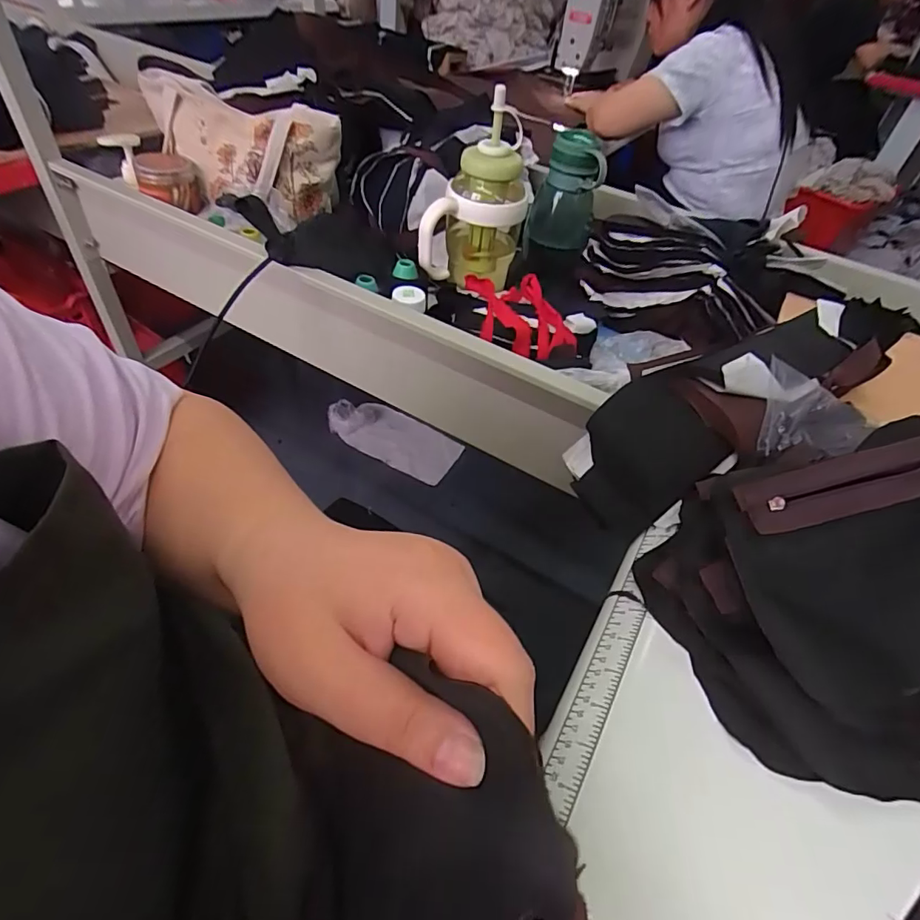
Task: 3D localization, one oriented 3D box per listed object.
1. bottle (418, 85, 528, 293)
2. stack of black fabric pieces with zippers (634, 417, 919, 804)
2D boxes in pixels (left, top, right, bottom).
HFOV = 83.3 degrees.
[{"bbox_3d":[0.023,-0.344,0.674,0.123,0.205,0.119,14,47,5],"label":"bottle"},{"bbox_3d":[0.255,0.084,0.319,0.216,0.112,0.195,-5,48,-13],"label":"stack of black fabric pieces with zippers"}]

